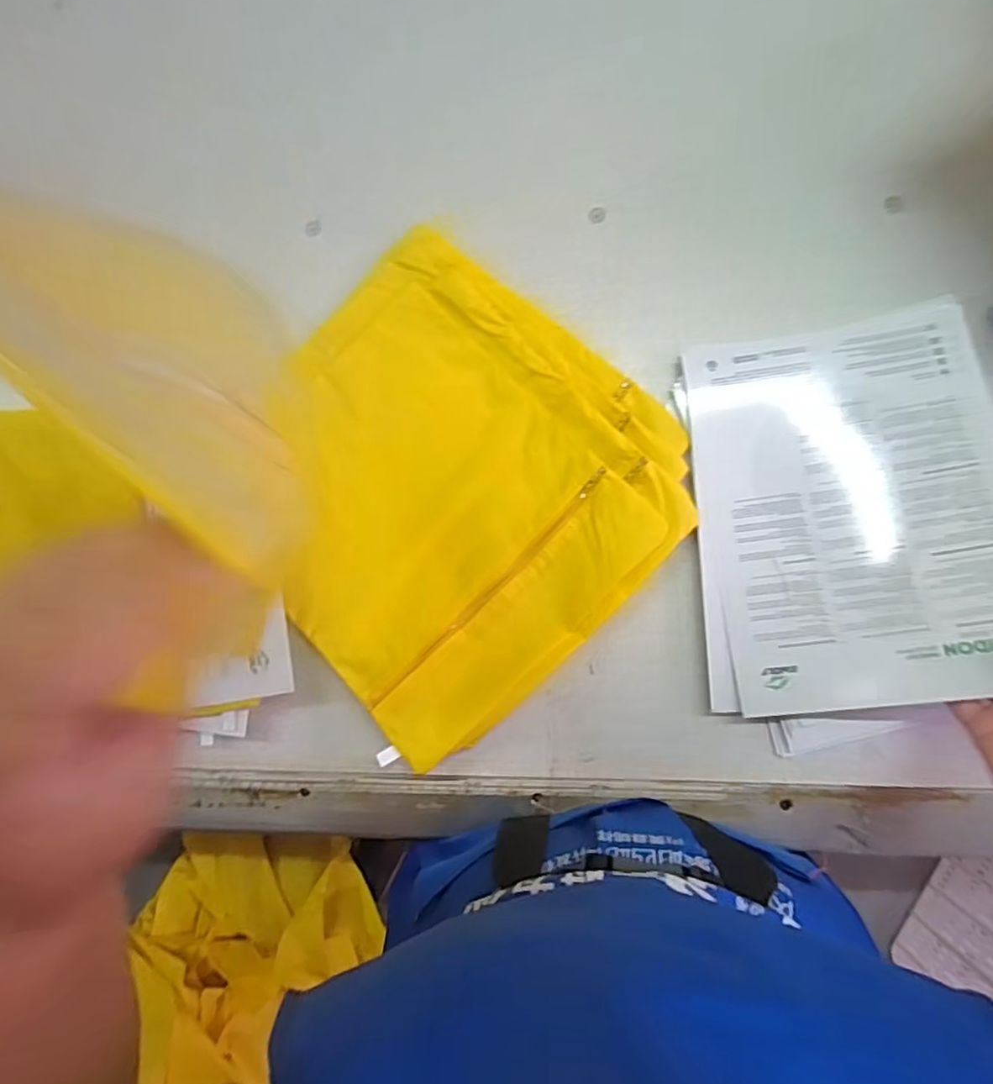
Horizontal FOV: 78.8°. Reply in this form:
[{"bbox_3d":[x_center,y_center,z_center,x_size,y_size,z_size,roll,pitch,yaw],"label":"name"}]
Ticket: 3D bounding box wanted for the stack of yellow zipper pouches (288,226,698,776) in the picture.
[{"bbox_3d":[-0.042,-0.048,0.472,0.310,0.030,0.321,-43,85,0],"label":"stack of yellow zipper pouches"}]

